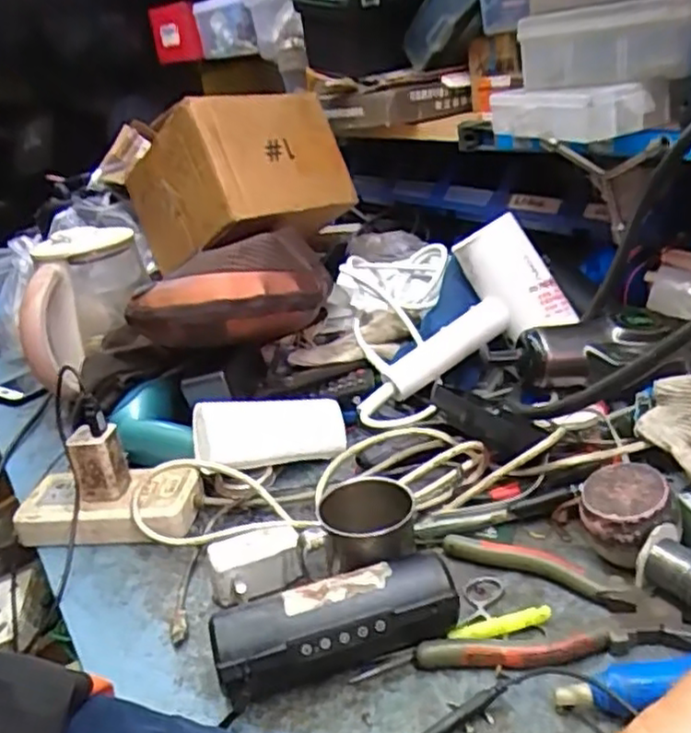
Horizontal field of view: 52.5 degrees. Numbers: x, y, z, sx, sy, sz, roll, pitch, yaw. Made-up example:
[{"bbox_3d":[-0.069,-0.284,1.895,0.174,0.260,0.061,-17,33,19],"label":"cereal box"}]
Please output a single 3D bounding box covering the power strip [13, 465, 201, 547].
[{"bbox_3d":[-0.202,0.121,0.603,0.150,0.038,0.066,-3,25,10],"label":"power strip"}]

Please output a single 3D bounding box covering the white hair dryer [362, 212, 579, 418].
[{"bbox_3d":[0.109,-0.031,0.700,0.235,0.109,0.083,-43,30,-3],"label":"white hair dryer"}]

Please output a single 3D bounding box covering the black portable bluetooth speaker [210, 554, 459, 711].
[{"bbox_3d":[-0.005,0.164,0.436,0.147,0.052,0.046,-15,25,-15],"label":"black portable bluetooth speaker"}]

